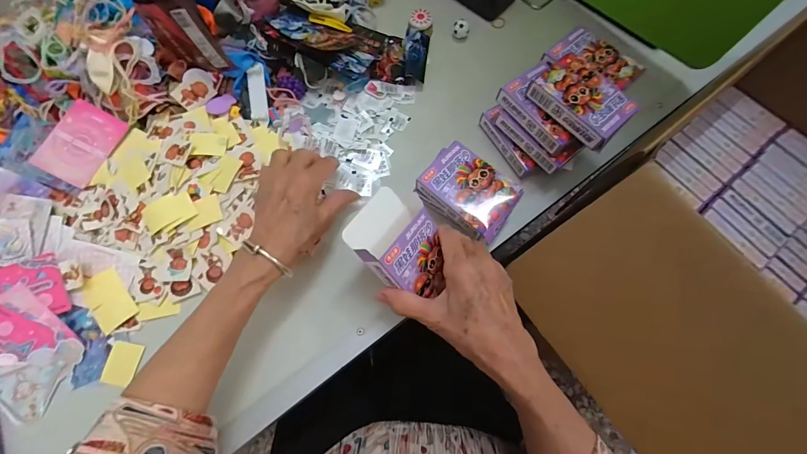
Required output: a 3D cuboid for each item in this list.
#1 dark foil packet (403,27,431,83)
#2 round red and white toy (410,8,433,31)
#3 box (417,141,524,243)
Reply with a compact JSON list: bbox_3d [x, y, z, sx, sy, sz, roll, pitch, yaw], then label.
[{"bbox_3d":[0.016,-0.226,0.448,0.035,0.012,0.079,17,69,-25],"label":"dark foil packet"},{"bbox_3d":[0.024,-0.279,0.458,0.030,0.006,0.029,0,83,2],"label":"round red and white toy"},{"bbox_3d":[0.069,-0.039,0.356,0.096,0.014,0.067,40,78,15],"label":"box"}]

